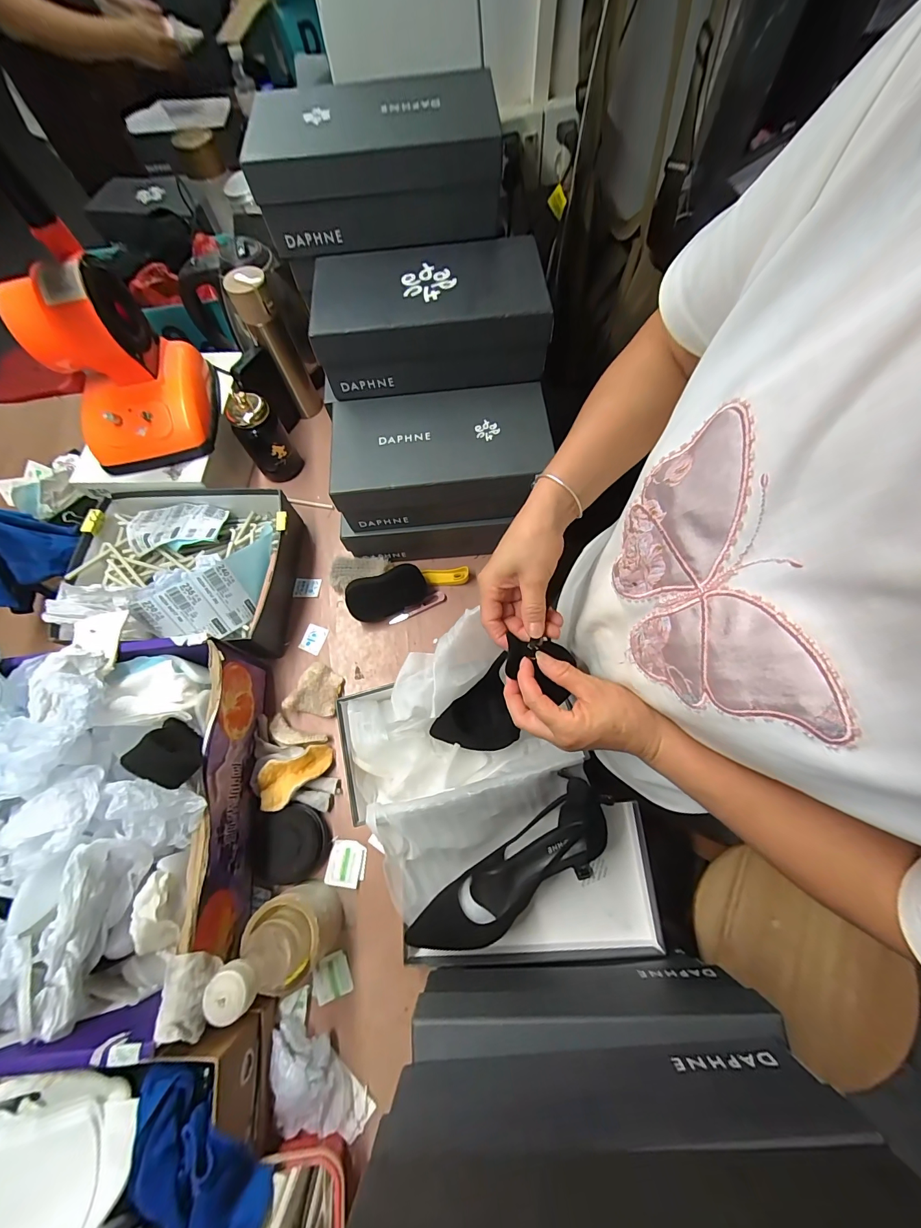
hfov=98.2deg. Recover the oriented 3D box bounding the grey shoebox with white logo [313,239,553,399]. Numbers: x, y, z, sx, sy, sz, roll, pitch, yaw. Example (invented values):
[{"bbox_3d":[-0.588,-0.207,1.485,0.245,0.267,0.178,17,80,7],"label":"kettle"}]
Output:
[{"bbox_3d":[-0.040,-0.408,0.546,0.293,0.098,0.156,-5,69,0],"label":"grey shoebox with white logo"}]

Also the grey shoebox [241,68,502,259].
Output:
[{"bbox_3d":[-0.103,-0.582,0.510,0.304,0.111,0.161,-6,69,0],"label":"grey shoebox"}]

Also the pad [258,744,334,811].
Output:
[{"bbox_3d":[-0.228,0.217,0.551,0.104,0.013,0.056,-30,70,-31],"label":"pad"}]

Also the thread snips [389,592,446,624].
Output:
[{"bbox_3d":[-0.072,-0.011,0.659,0.099,0.012,0.017,-26,70,-7],"label":"thread snips"}]

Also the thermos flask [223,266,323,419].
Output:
[{"bbox_3d":[-0.325,-0.471,0.716,0.066,0.234,0.057,-27,71,-8],"label":"thermos flask"}]

